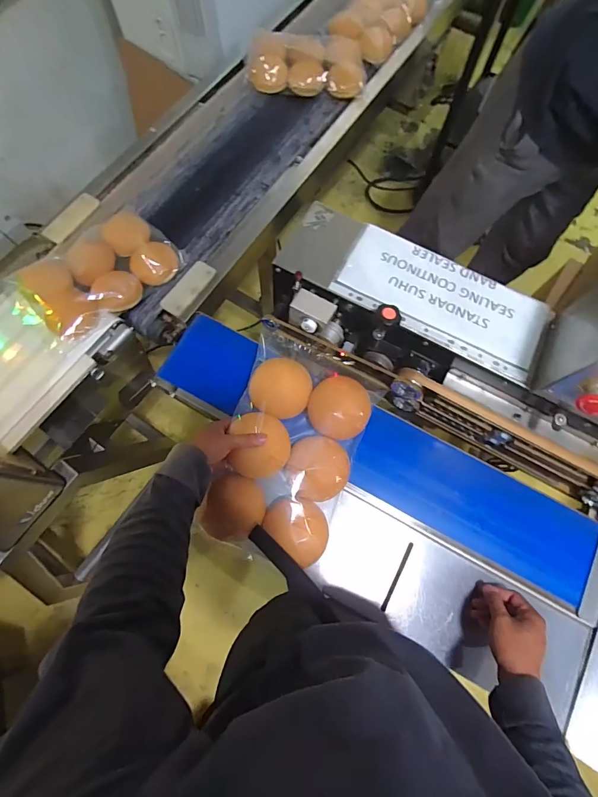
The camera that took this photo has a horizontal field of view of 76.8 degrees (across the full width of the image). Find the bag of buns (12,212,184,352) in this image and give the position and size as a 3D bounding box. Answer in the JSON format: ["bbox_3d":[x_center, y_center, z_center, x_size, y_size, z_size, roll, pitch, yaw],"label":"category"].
[{"bbox_3d":[-0.422,-0.265,0.787,0.206,0.061,0.307,42,76,11],"label":"bag of buns"}]

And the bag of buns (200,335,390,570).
[{"bbox_3d":[-0.013,0.073,0.579,0.205,0.057,0.321,22,73,6],"label":"bag of buns"}]

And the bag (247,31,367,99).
[{"bbox_3d":[0.022,-0.895,1.004,0.304,0.056,0.211,-2,72,-2],"label":"bag"}]

